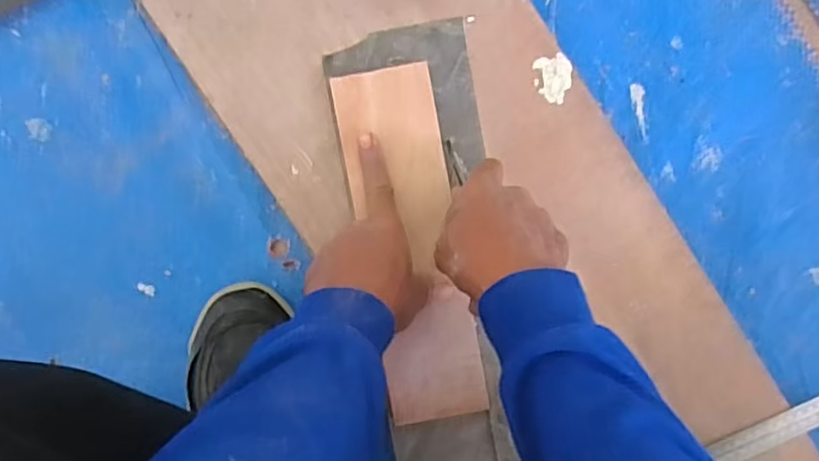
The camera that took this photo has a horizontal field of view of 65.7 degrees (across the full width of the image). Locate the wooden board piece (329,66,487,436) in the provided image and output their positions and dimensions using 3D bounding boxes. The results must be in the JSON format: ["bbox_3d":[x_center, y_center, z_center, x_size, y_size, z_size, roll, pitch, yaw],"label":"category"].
[{"bbox_3d":[0.002,0.015,0.528,0.083,0.013,0.295,-10,96,-1],"label":"wooden board piece"}]

